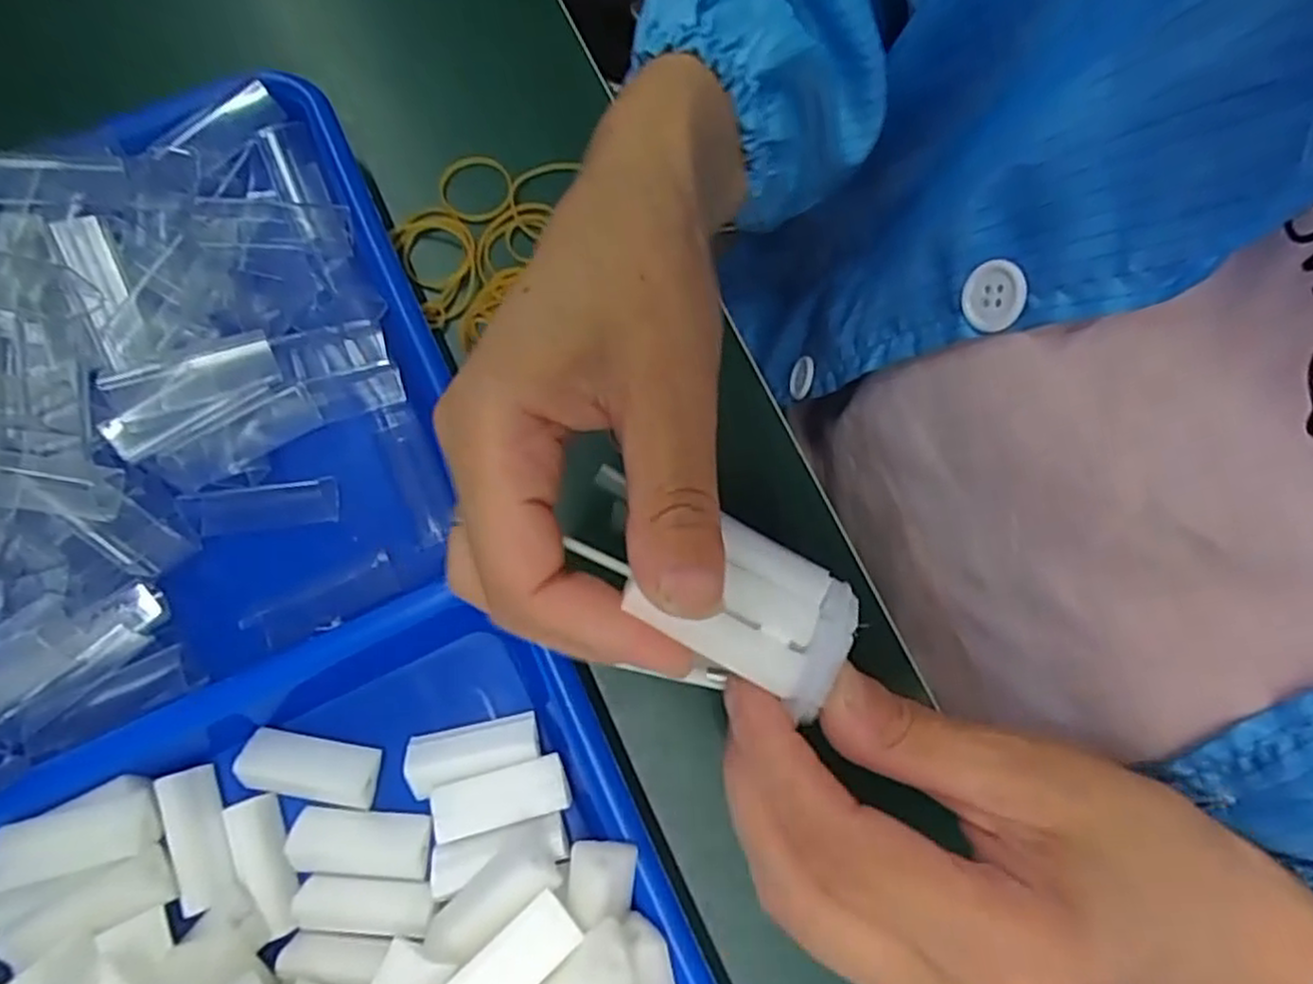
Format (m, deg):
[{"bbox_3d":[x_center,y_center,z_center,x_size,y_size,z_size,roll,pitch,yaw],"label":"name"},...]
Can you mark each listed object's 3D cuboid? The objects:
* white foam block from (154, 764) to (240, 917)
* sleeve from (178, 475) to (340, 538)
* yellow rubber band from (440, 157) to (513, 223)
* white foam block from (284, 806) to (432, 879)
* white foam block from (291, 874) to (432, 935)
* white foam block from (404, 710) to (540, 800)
[{"bbox_3d":[-0.156,0.117,0.255,0.014,0.013,0.046,-26,77,-6],"label":"white foam block"},{"bbox_3d":[-0.152,0.005,0.291,0.054,0.011,0.016,-8,76,-2],"label":"sleeve"},{"bbox_3d":[-0.080,-0.135,0.337,0.031,0.006,0.031,0,80,3],"label":"yellow rubber band"},{"bbox_3d":[-0.102,0.122,0.260,0.047,0.008,0.020,3,76,1],"label":"white foam block"},{"bbox_3d":[-0.098,0.139,0.253,0.046,0.009,0.016,3,76,1],"label":"white foam block"},{"bbox_3d":[-0.064,0.091,0.266,0.045,0.012,0.019,-15,76,-4],"label":"white foam block"}]

